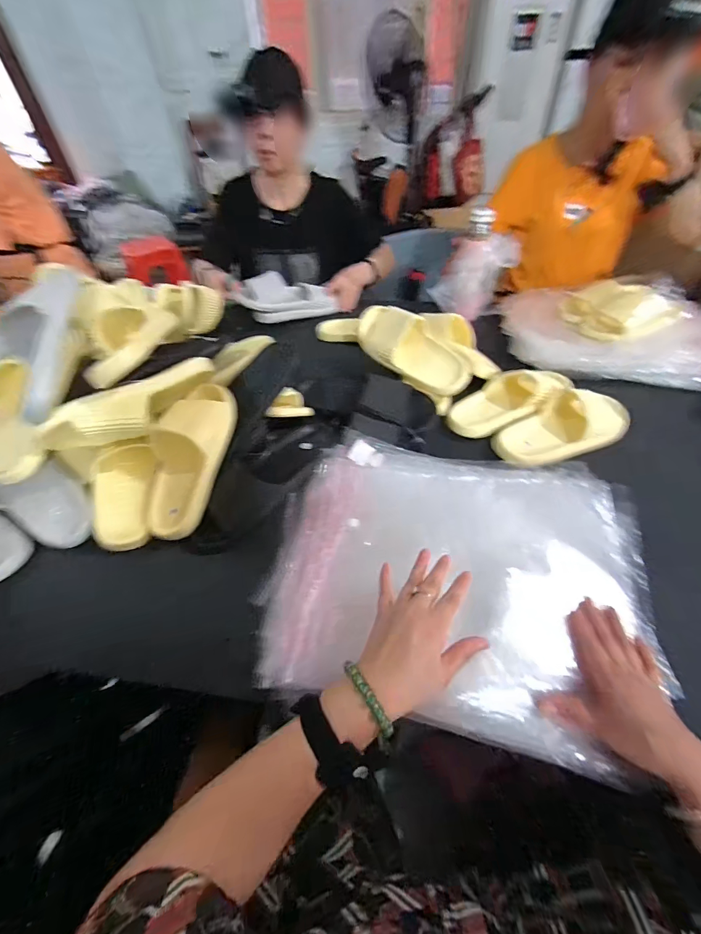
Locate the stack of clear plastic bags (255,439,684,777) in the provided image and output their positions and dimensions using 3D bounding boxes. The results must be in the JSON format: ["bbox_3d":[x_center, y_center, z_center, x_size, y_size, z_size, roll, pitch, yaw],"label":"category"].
[{"bbox_3d":[0.132,0.128,0.479,0.460,0.043,0.355,9,53,7],"label":"stack of clear plastic bags"}]

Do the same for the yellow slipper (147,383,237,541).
[{"bbox_3d":[-0.247,-0.015,0.557,0.099,0.057,0.241,11,80,13],"label":"yellow slipper"}]

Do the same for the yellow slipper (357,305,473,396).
[{"bbox_3d":[0.118,-0.237,0.726,0.256,0.089,0.087,38,58,11],"label":"yellow slipper"}]

